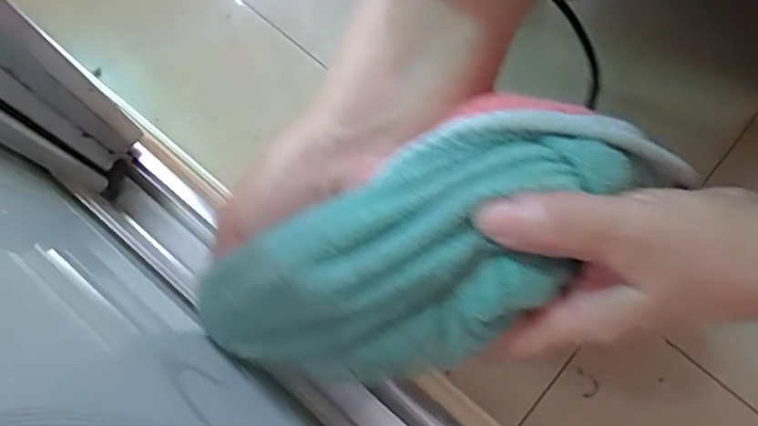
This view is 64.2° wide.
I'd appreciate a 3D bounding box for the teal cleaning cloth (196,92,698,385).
[{"bbox_3d":[0.022,0.014,0.237,0.190,0.032,0.079,-29,75,6],"label":"teal cleaning cloth"}]

